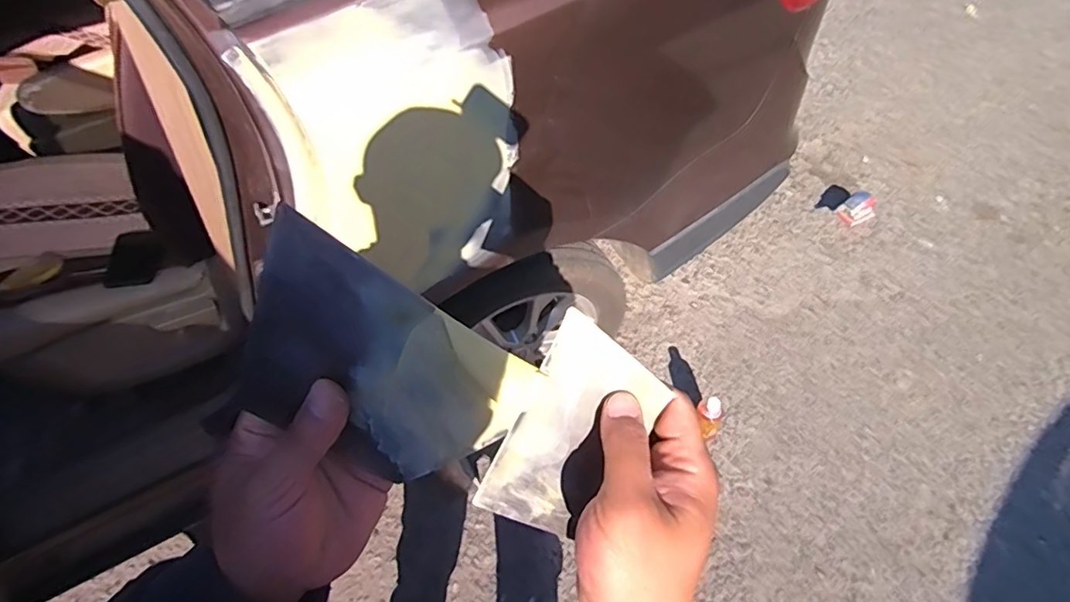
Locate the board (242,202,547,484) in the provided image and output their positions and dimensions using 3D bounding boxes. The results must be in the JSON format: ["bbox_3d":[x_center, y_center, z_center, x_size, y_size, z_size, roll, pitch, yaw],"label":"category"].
[{"bbox_3d":[-0.079,0.037,0.279,0.103,0.154,0.009,-39,32,20],"label":"board"}]

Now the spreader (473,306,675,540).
[{"bbox_3d":[0.021,0.078,0.319,0.067,0.139,0.006,22,24,-8],"label":"spreader"}]

